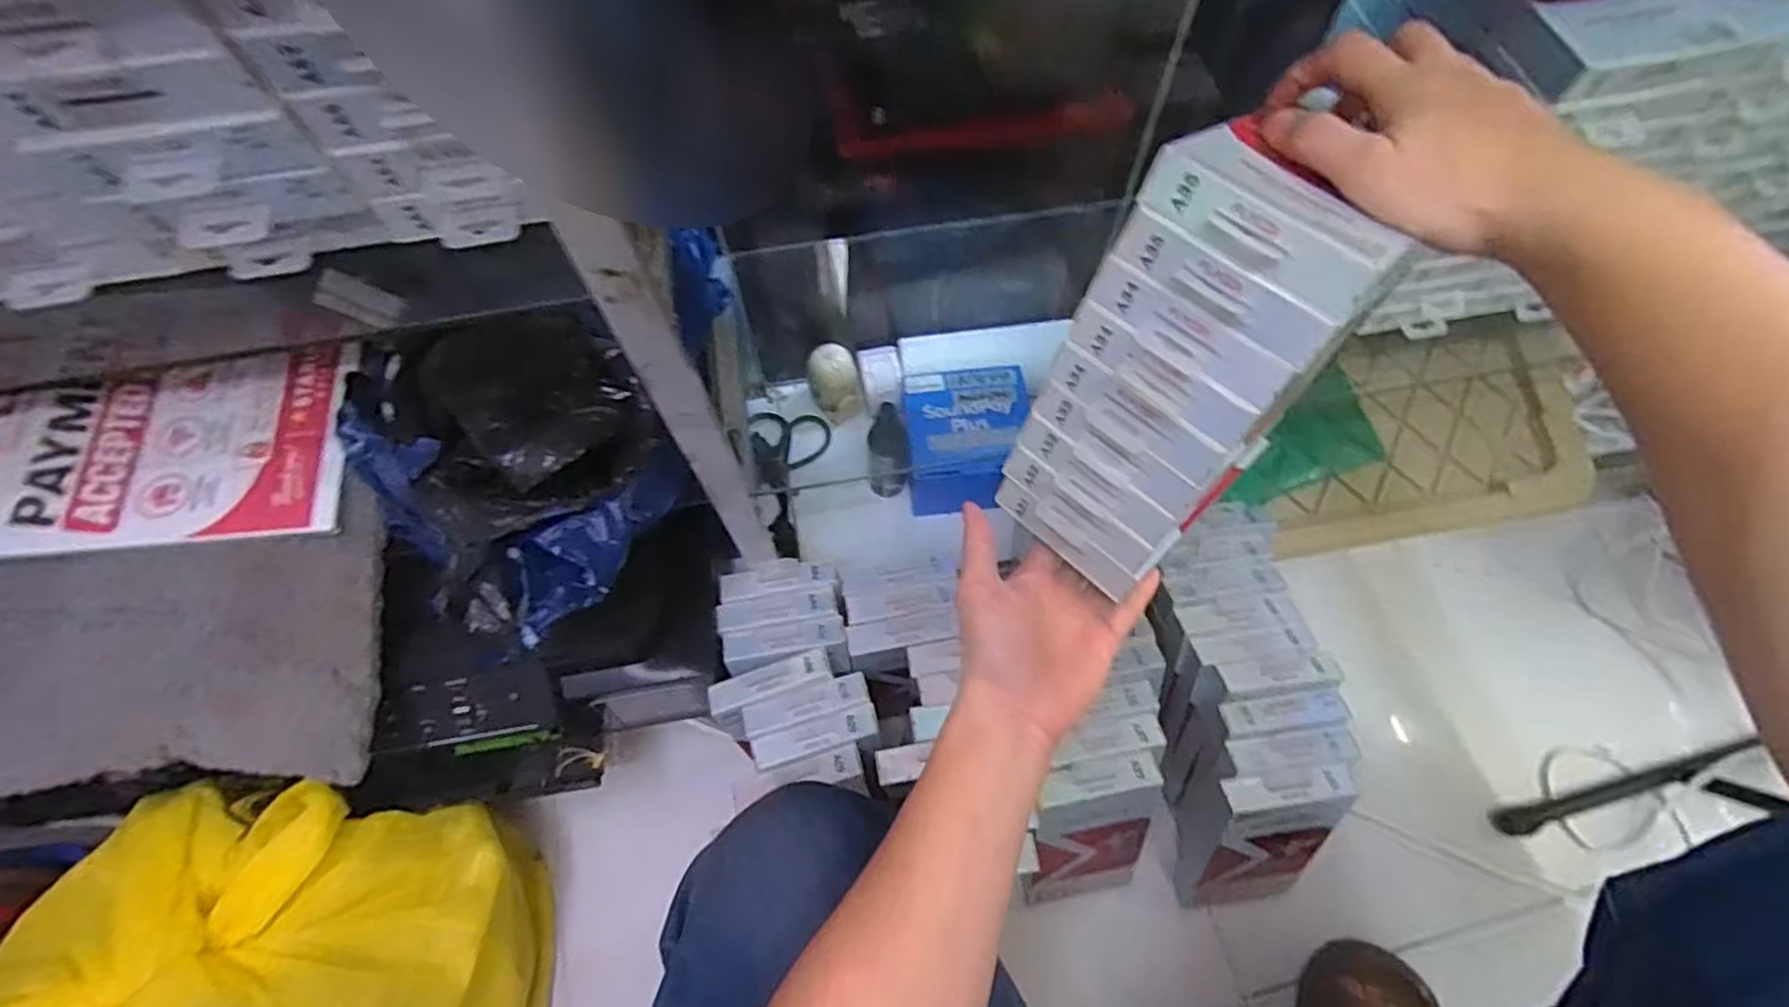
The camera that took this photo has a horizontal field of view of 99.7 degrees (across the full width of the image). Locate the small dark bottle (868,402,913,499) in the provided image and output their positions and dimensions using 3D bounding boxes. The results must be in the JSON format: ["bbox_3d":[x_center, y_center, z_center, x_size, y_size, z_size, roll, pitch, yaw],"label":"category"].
[{"bbox_3d":[-0.005,-0.047,0.775,0.043,0.145,0.034,-3,65,0],"label":"small dark bottle"}]

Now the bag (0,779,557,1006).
[{"bbox_3d":[-0.478,0.365,0.606,0.335,0.200,0.243,3,65,2],"label":"bag"}]

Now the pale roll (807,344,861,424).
[{"bbox_3d":[-0.063,-0.127,0.828,0.055,0.094,0.052,0,65,1],"label":"pale roll"}]

